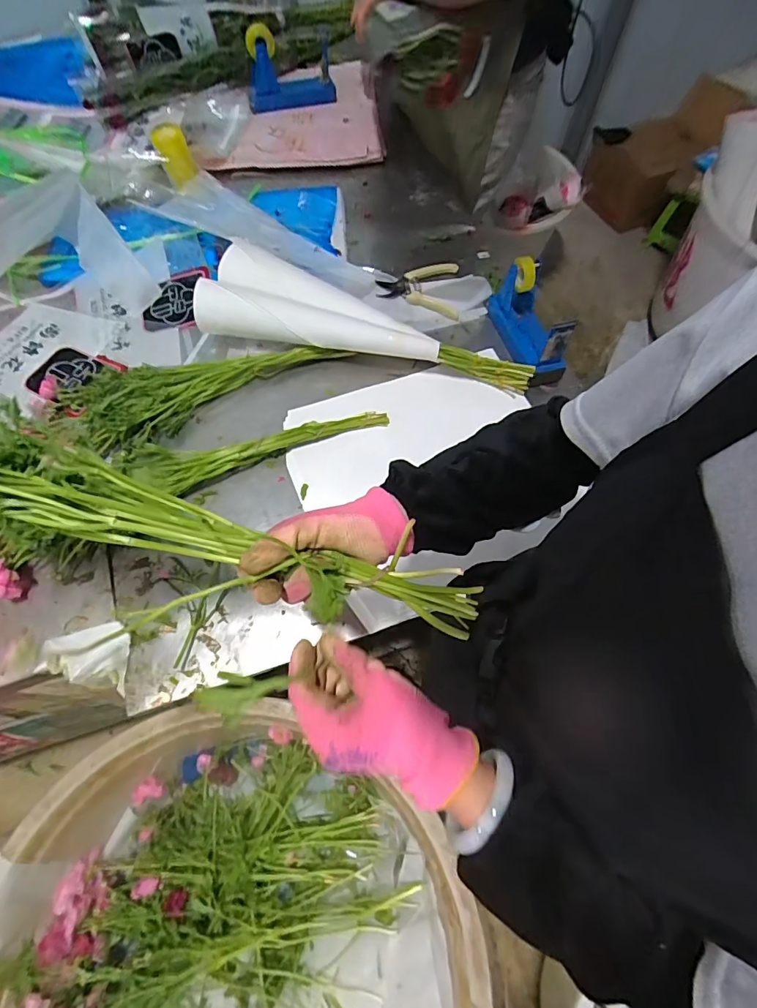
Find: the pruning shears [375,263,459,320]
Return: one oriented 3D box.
[{"bbox_3d":[0.076,-0.416,0.888,0.152,0.026,0.134,2,65,1],"label":"pruning shears"}]

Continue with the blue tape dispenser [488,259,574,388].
[{"bbox_3d":[0.261,-0.319,0.792,0.069,0.113,0.200,-14,66,-7],"label":"blue tape dispenser"}]

